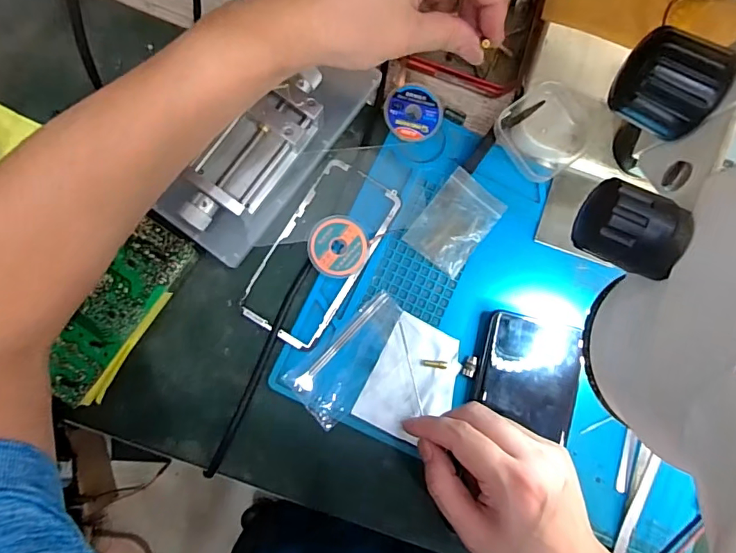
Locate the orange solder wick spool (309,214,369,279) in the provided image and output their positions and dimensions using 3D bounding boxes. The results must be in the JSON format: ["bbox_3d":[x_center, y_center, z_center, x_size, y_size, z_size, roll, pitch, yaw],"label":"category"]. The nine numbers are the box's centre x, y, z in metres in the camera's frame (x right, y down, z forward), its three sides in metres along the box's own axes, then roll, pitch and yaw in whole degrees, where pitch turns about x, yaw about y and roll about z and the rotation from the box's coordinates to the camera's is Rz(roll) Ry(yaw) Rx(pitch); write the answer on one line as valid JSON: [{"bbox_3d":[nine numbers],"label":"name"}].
[{"bbox_3d":[-0.022,-0.023,0.360,0.043,0.015,0.045,0,85,-4],"label":"orange solder wick spool"}]

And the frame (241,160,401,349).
[{"bbox_3d":[-0.035,-0.018,0.364,0.068,0.006,0.140,31,84,-1],"label":"frame"}]

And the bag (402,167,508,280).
[{"bbox_3d":[0.069,-0.042,0.374,0.050,0.004,0.072,38,84,0],"label":"bag"}]

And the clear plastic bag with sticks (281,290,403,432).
[{"bbox_3d":[-0.010,0.062,0.361,0.102,0.004,0.049,-42,90,-9],"label":"clear plastic bag with sticks"}]

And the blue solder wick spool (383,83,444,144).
[{"bbox_3d":[0.035,-0.128,0.375,0.045,0.014,0.045,0,85,-4],"label":"blue solder wick spool"}]

